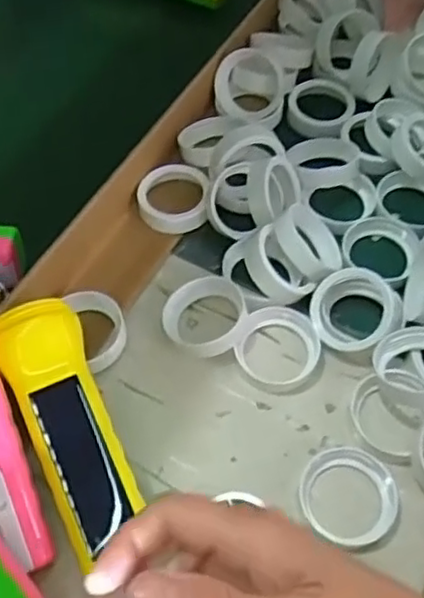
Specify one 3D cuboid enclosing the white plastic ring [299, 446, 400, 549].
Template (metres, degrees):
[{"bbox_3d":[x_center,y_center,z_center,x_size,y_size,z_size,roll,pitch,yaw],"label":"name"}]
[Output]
[{"bbox_3d":[0.077,0.110,0.376,0.053,0.010,0.051,-1,58,2],"label":"white plastic ring"}]

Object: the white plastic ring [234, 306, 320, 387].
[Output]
[{"bbox_3d":[0.041,0.029,0.418,0.052,0.020,0.047,-20,59,-10],"label":"white plastic ring"}]

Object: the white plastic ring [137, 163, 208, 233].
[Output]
[{"bbox_3d":[-0.027,-0.073,0.479,0.050,0.018,0.052,-1,58,2],"label":"white plastic ring"}]

